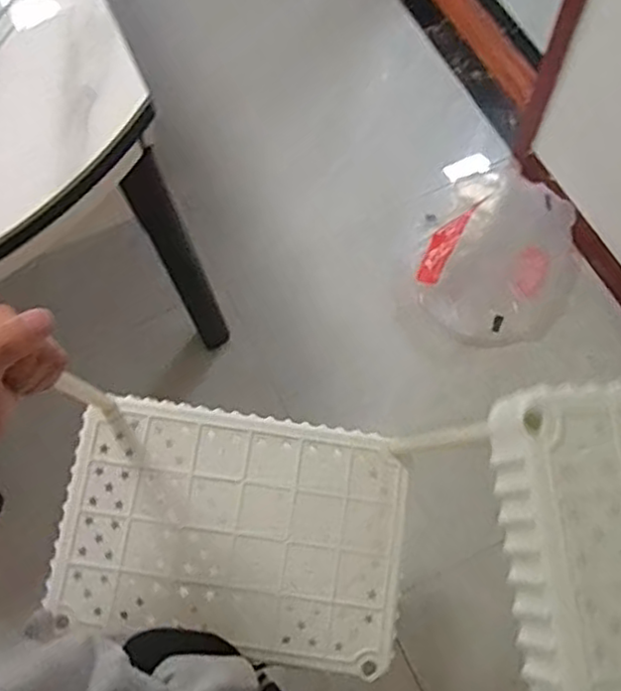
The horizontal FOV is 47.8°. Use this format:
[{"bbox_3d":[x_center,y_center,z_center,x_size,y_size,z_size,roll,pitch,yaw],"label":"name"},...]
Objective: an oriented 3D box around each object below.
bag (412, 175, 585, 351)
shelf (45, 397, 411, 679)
[{"bbox_3d":[0.416,-0.219,1.576,0.371,0.176,0.421,7,68,6],"label":"bag"},{"bbox_3d":[-0.062,0.152,0.571,0.271,0.050,0.182,6,68,6],"label":"shelf"}]

